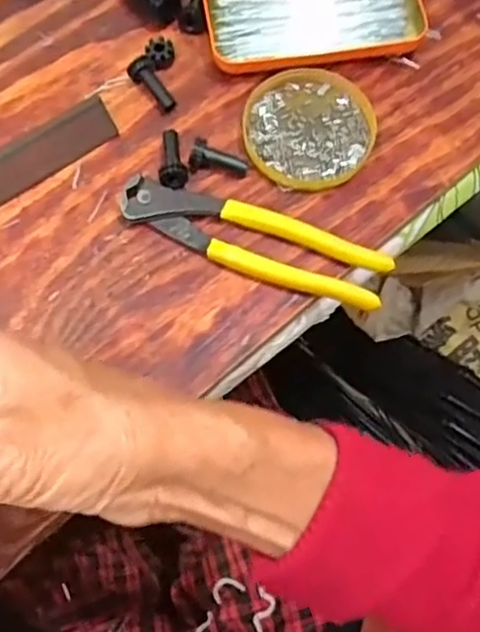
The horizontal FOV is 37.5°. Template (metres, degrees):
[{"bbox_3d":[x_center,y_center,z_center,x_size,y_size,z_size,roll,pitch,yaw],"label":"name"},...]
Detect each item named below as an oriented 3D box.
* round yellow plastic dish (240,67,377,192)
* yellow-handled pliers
[{"bbox_3d":[0.043,-0.122,0.453,0.081,0.009,0.085,0,67,0],"label":"round yellow plastic dish"},{"bbox_3d":[0.007,-0.046,0.421,0.163,0.014,0.039,20,68,8],"label":"yellow-handled pliers"}]

